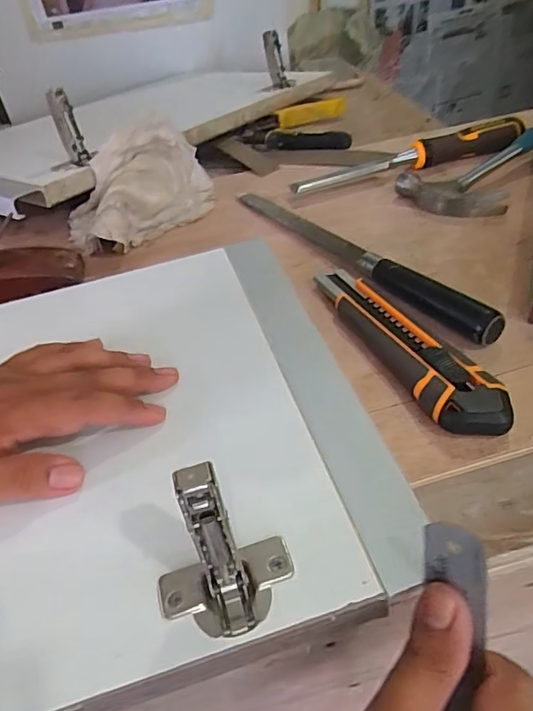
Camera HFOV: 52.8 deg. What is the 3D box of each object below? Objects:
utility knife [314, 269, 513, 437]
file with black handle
[{"bbox_3d":[0.089,-0.013,0.370,0.041,0.020,0.189,-21,43,-15],"label":"utility knife"},{"bbox_3d":[0.065,-0.093,0.459,0.021,0.023,0.305,-28,45,-21],"label":"file with black handle"}]

